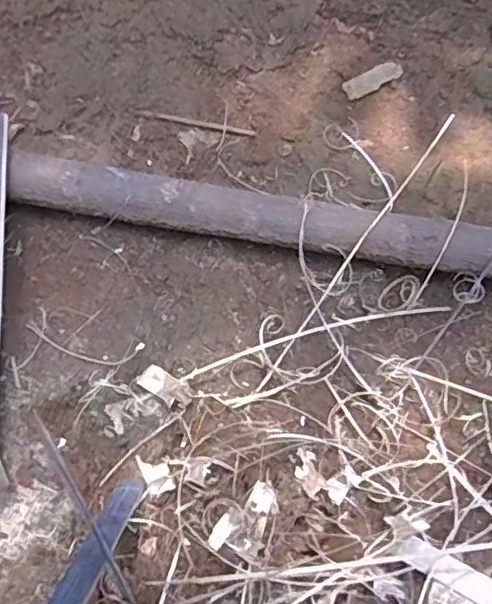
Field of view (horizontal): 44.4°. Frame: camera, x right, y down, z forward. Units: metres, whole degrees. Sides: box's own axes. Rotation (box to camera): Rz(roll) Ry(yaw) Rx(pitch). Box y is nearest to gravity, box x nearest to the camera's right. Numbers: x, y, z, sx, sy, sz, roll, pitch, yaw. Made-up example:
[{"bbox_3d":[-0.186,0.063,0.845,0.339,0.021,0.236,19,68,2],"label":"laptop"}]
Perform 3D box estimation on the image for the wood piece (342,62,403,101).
[{"bbox_3d":[0.171,-0.300,0.813,0.089,0.004,0.029,-29,73,-13],"label":"wood piece"}]

